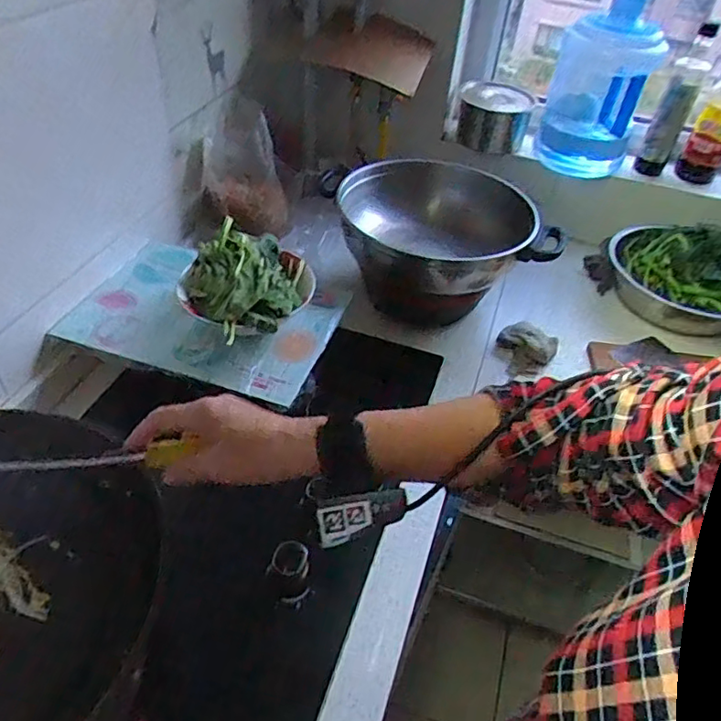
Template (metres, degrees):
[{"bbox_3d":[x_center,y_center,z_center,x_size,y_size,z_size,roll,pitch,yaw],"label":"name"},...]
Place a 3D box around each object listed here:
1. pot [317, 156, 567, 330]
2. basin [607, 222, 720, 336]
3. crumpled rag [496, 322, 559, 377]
[{"bbox_3d":[0.137,-0.201,1.006,0.311,0.160,0.292,3,44,-3],"label":"pot"},{"bbox_3d":[0.586,-0.154,1.064,0.276,0.125,0.222,21,46,15],"label":"basin"},{"bbox_3d":[0.267,-0.019,0.962,0.090,0.033,0.094,21,46,15],"label":"crumpled rag"}]

